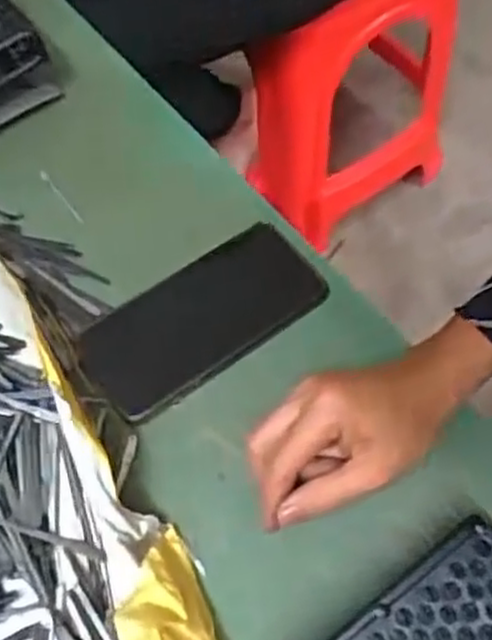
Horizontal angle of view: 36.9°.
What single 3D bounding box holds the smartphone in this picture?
[{"bbox_3d":[-0.030,-0.002,0.491,0.160,0.014,0.077,-35,69,-15],"label":"smartphone"}]

